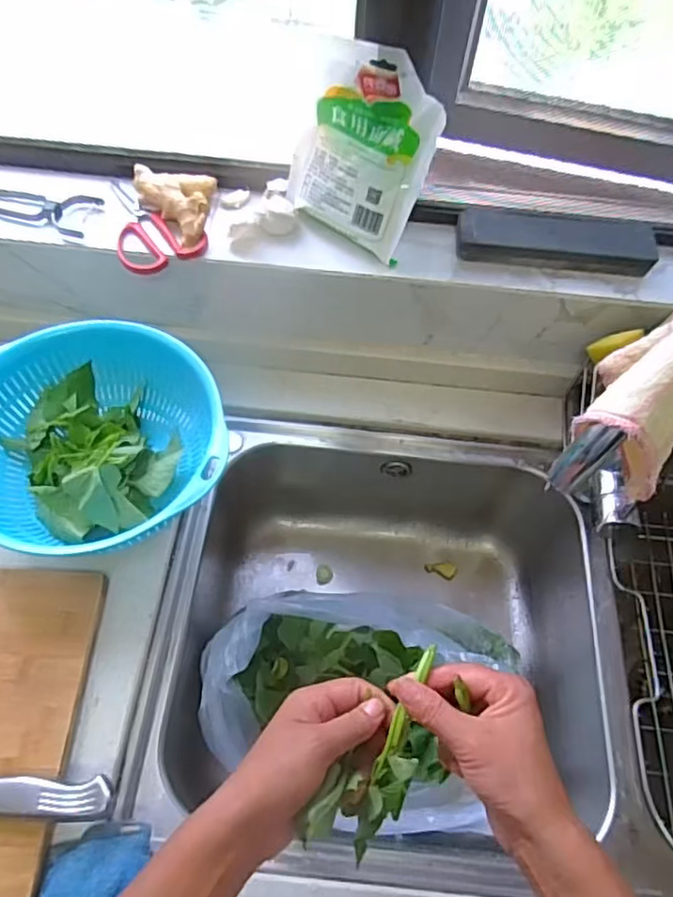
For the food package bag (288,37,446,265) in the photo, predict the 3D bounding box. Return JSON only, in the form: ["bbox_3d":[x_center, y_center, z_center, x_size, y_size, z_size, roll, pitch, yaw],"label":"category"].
[{"bbox_3d":[0.022,-0.284,0.594,0.136,0.170,0.023,31,42,12],"label":"food package bag"}]

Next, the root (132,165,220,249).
[{"bbox_3d":[-0.169,-0.251,0.647,0.079,0.031,0.087,-1,60,-3],"label":"root"}]

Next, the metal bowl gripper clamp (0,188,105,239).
[{"bbox_3d":[-0.318,-0.259,0.655,0.138,0.015,0.055,15,61,6],"label":"metal bowl gripper clamp"}]

